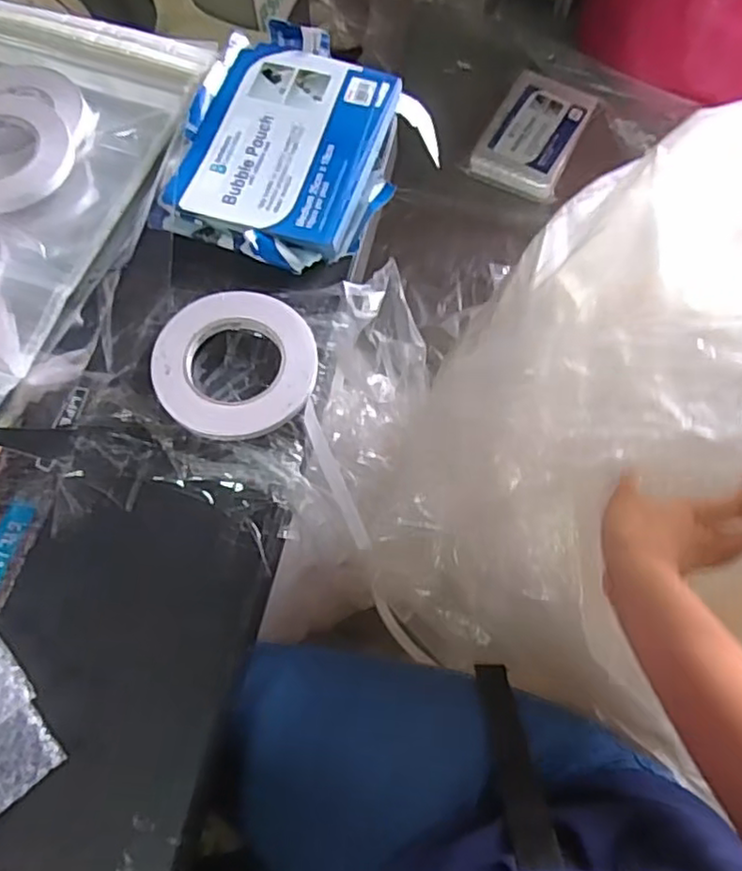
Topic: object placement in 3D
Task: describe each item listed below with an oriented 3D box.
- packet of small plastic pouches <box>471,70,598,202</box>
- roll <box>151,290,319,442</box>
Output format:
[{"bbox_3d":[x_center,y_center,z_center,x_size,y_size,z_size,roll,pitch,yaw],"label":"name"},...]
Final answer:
[{"bbox_3d":[0.371,-0.685,1.514,0.201,0.072,0.306,25,72,9],"label":"packet of small plastic pouches"},{"bbox_3d":[-0.111,-0.059,0.544,0.130,0.013,0.124,0,70,0],"label":"roll"}]

